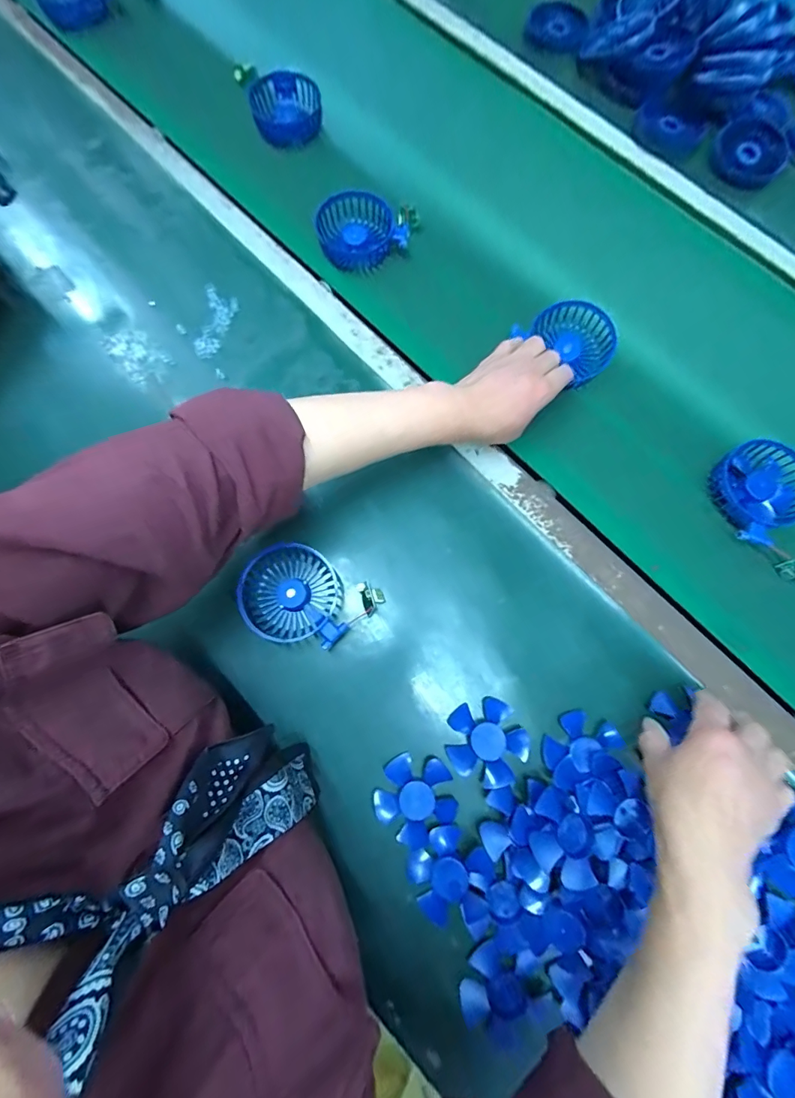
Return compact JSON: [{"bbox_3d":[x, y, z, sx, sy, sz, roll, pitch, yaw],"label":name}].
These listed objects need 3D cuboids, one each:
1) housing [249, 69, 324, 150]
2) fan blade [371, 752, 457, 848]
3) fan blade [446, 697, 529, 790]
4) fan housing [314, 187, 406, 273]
[{"bbox_3d":[-0.142,-0.558,0.549,0.084,0.038,0.075,-1,76,-1],"label":"housing"},{"bbox_3d":[0.017,0.219,0.381,0.067,0.020,0.068,-38,82,-19],"label":"fan blade"},{"bbox_3d":[0.082,0.175,0.391,0.071,0.012,0.071,-5,66,12],"label":"fan blade"},{"bbox_3d":[-0.043,-0.375,0.507,0.098,0.030,0.081,-18,77,-5],"label":"fan housing"}]

